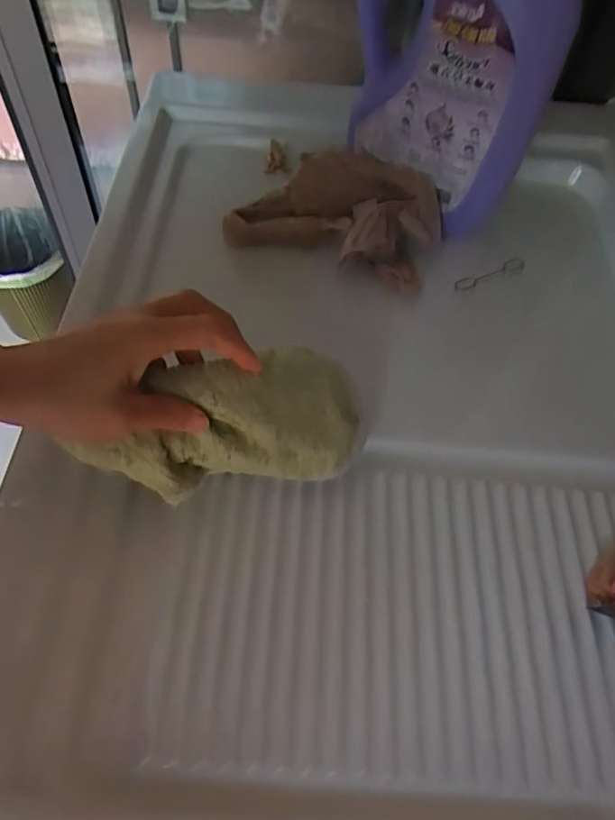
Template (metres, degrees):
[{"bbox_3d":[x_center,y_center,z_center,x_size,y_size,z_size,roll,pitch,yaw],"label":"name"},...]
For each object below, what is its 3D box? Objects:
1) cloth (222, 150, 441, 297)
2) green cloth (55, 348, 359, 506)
[{"bbox_3d":[0.024,-0.181,0.567,0.192,0.068,0.114,21,58,11],"label":"cloth"},{"bbox_3d":[-0.050,0.011,0.386,0.168,0.074,0.067,-13,58,-12],"label":"green cloth"}]

